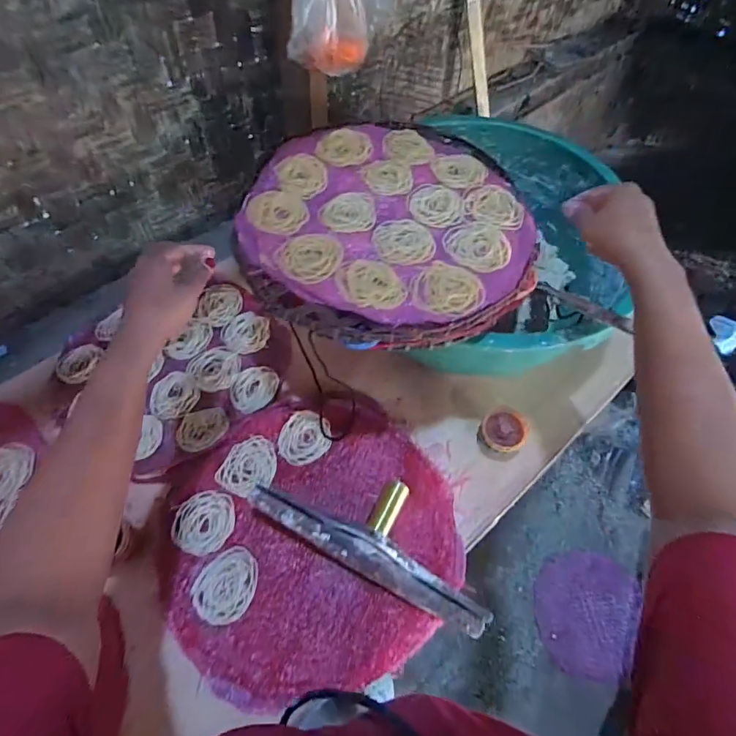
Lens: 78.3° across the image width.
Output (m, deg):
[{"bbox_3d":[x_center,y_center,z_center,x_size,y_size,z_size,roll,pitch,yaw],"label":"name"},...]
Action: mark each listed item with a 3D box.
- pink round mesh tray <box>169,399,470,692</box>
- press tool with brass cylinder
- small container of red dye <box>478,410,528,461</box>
[{"bbox_3d":[-0.073,0.206,0.595,0.370,0.024,0.355,-4,59,-4],"label":"pink round mesh tray"},{"bbox_3d":[0.010,0.210,0.569,0.317,0.067,0.106,27,62,14],"label":"press tool with brass cylinder"},{"bbox_3d":[0.194,0.096,0.655,0.061,0.037,0.065,1,59,-1],"label":"small container of red dye"}]

